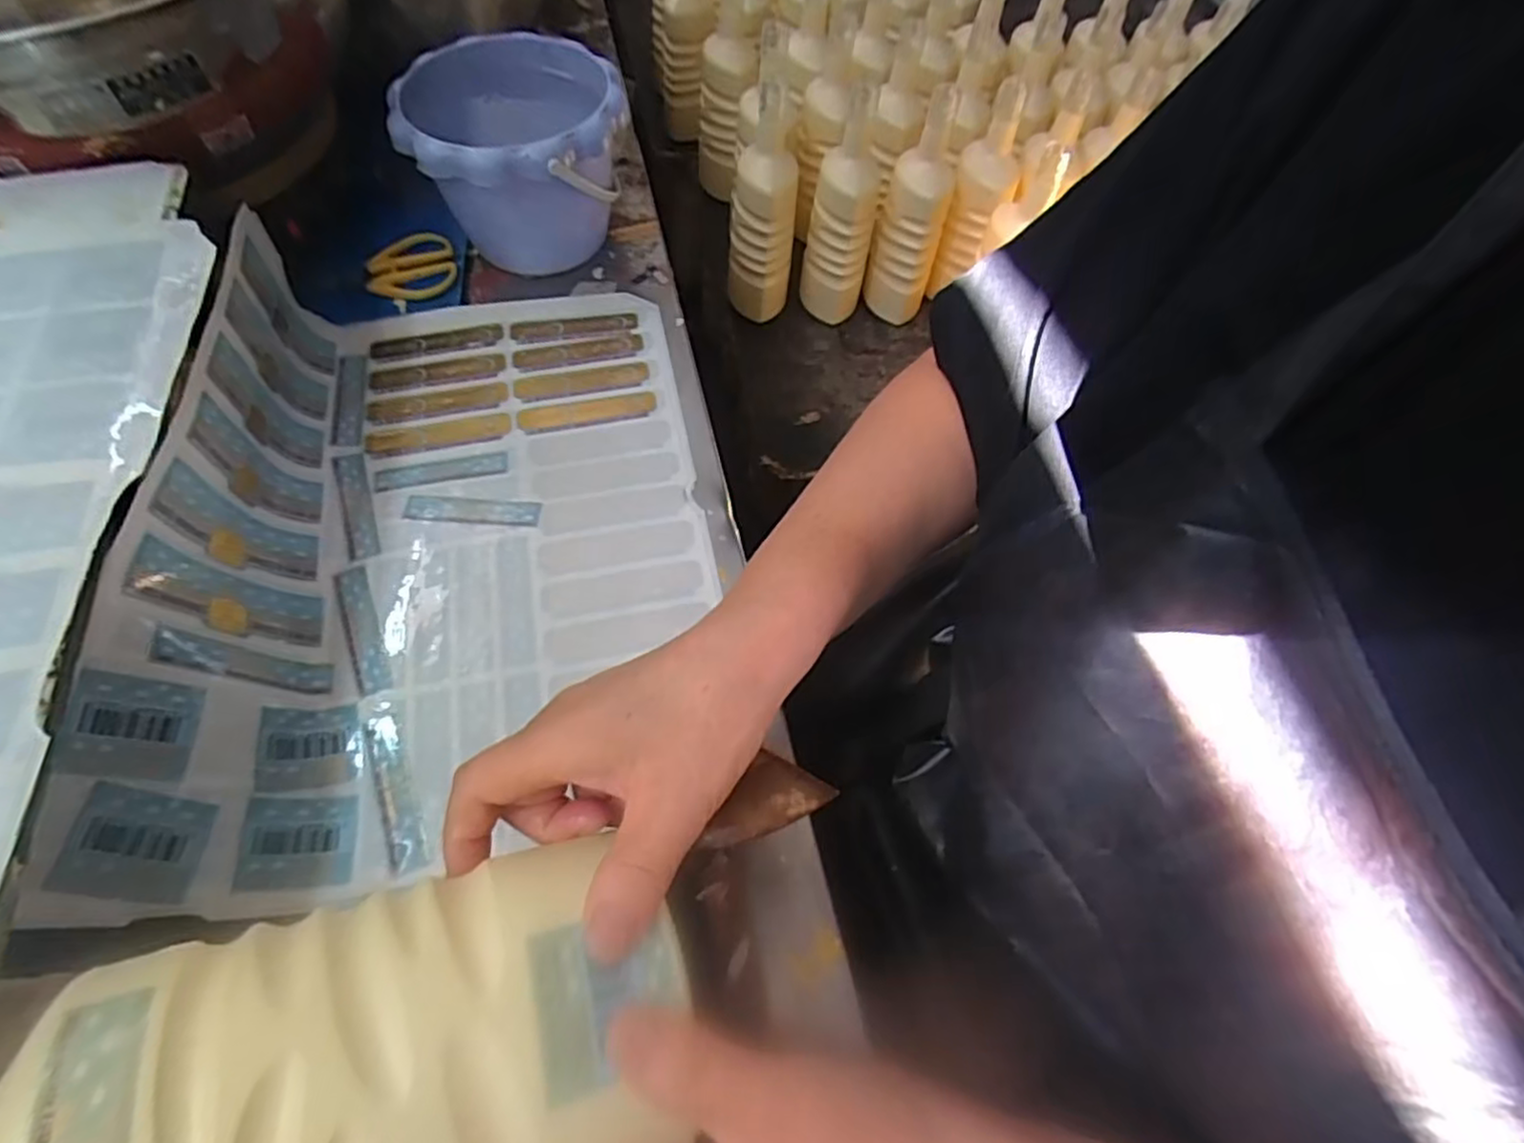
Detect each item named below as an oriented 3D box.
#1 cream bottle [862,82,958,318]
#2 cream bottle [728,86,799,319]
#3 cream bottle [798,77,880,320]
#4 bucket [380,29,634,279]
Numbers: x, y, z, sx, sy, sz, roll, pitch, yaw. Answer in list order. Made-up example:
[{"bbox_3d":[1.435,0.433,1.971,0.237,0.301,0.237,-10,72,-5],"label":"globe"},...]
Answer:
[{"bbox_3d":[0.176,-0.411,0.839,0.074,0.250,0.069,14,59,3],"label":"cream bottle"},{"bbox_3d":[0.000,-0.418,0.829,0.075,0.239,0.095,2,62,0],"label":"cream bottle"},{"bbox_3d":[0.092,-0.403,0.826,0.074,0.250,0.055,12,59,2],"label":"cream bottle"},{"bbox_3d":[-0.175,-0.303,0.532,0.144,0.116,0.168,-14,63,-8],"label":"bucket"}]

